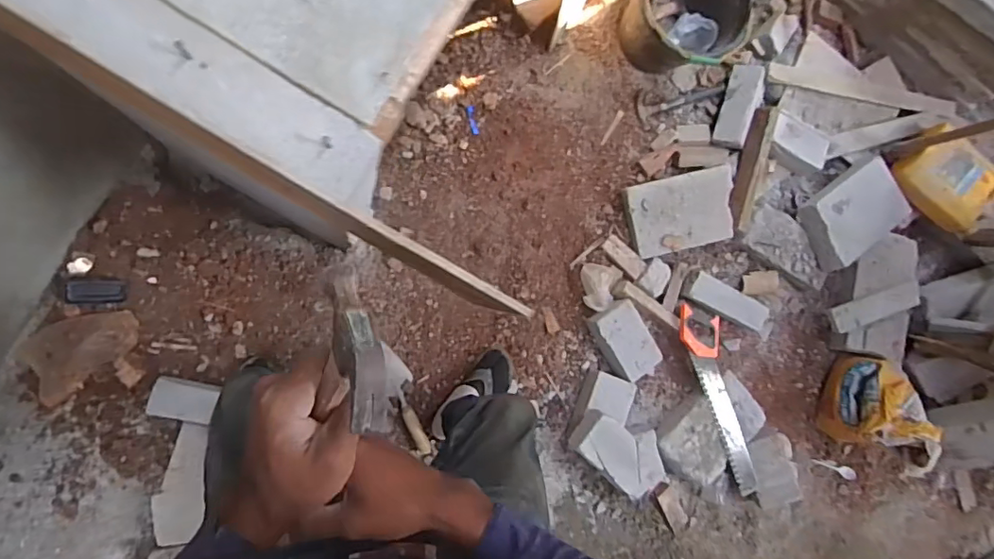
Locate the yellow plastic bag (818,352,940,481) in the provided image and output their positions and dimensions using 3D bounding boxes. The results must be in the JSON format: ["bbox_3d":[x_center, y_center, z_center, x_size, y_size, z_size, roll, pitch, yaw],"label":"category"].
[{"bbox_3d":[1.064,0.363,1.524,0.146,0.261,0.279,22,85,-15],"label":"yellow plastic bag"}]

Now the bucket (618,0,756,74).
[{"bbox_3d":[0.471,-0.672,1.431,0.287,0.260,0.303,0,90,-16],"label":"bucket"}]

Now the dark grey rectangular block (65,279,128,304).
[{"bbox_3d":[-0.836,0.023,1.151,0.106,0.009,0.050,-4,103,-20],"label":"dark grey rectangular block"}]

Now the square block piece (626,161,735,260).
[{"bbox_3d":[0.508,-0.186,1.516,0.283,0.073,0.204,-13,91,-8],"label":"square block piece"}]

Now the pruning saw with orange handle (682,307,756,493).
[{"bbox_3d":[0.634,0.330,1.536,0.126,0.051,0.556,-20,92,-8],"label":"pruning saw with orange handle"}]

